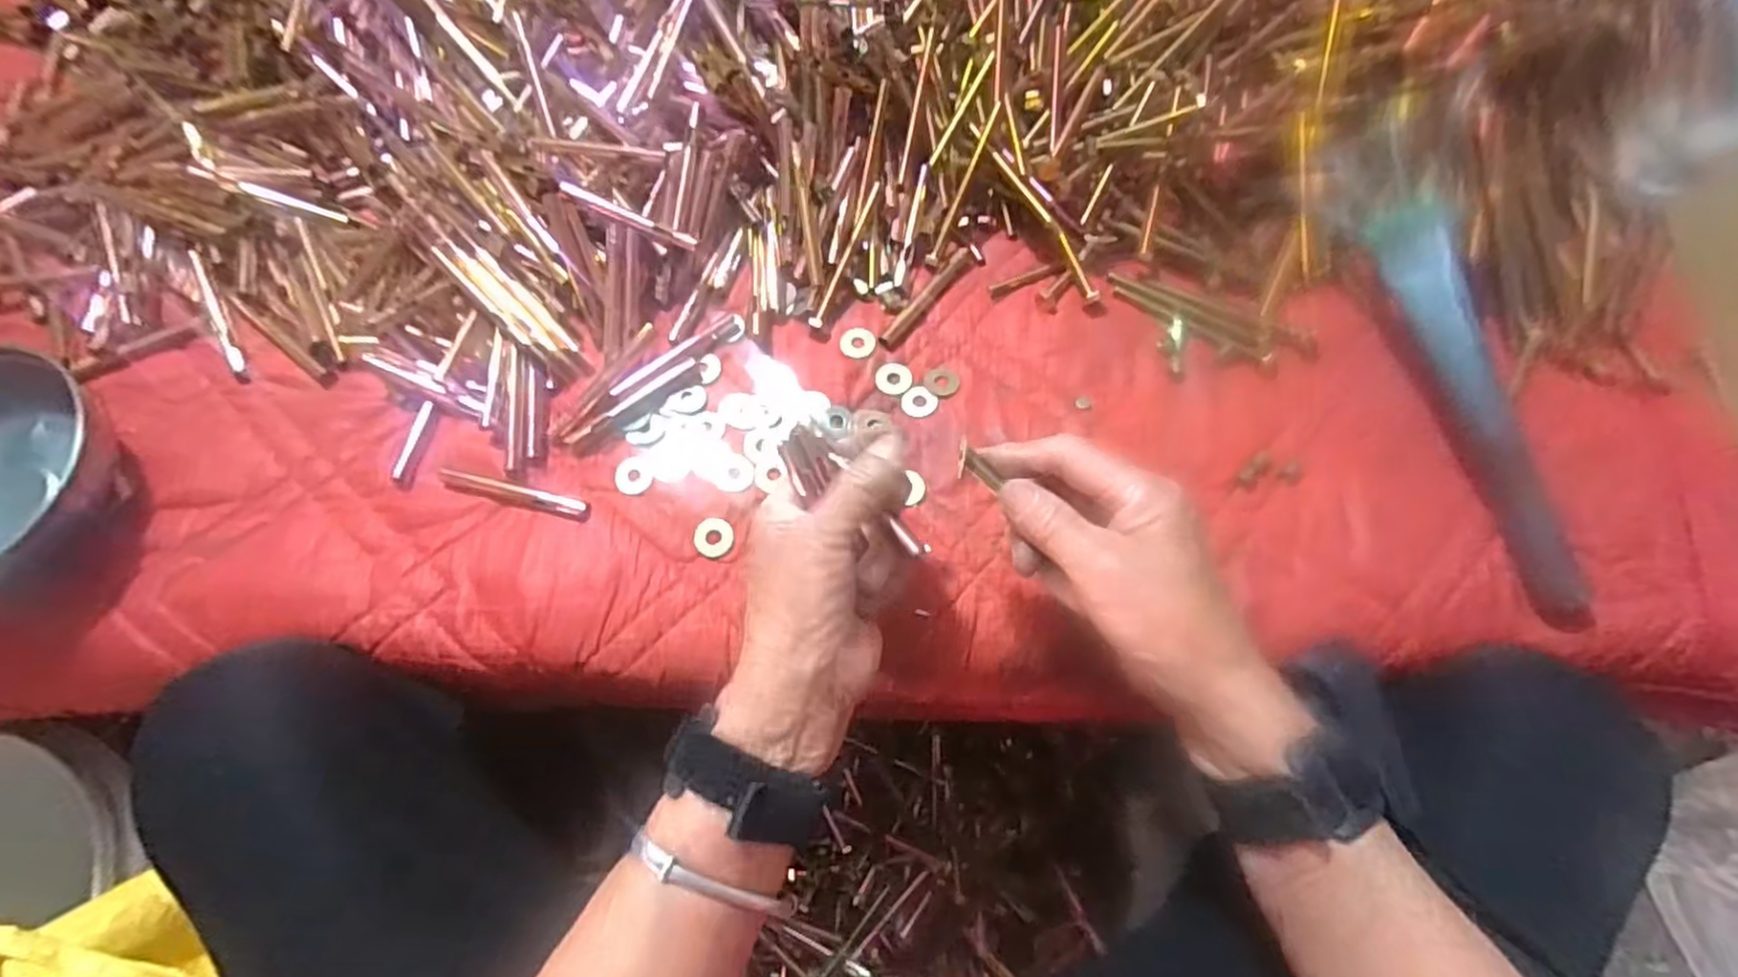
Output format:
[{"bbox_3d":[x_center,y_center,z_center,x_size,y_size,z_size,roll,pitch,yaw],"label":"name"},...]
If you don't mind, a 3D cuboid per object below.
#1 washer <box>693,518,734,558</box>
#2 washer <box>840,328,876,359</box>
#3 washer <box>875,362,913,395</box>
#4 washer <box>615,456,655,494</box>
[{"bbox_3d":[-0.087,0.028,0.426,0.021,0.004,0.022,1,68,1],"label":"washer"},{"bbox_3d":[-0.007,-0.091,0.475,0.022,0.004,0.021,1,68,1],"label":"washer"},{"bbox_3d":[0.015,-0.068,0.465,0.022,0.004,0.022,0,68,0],"label":"washer"},{"bbox_3d":[-0.139,-0.008,0.445,0.022,0.004,0.024,0,68,0],"label":"washer"}]

